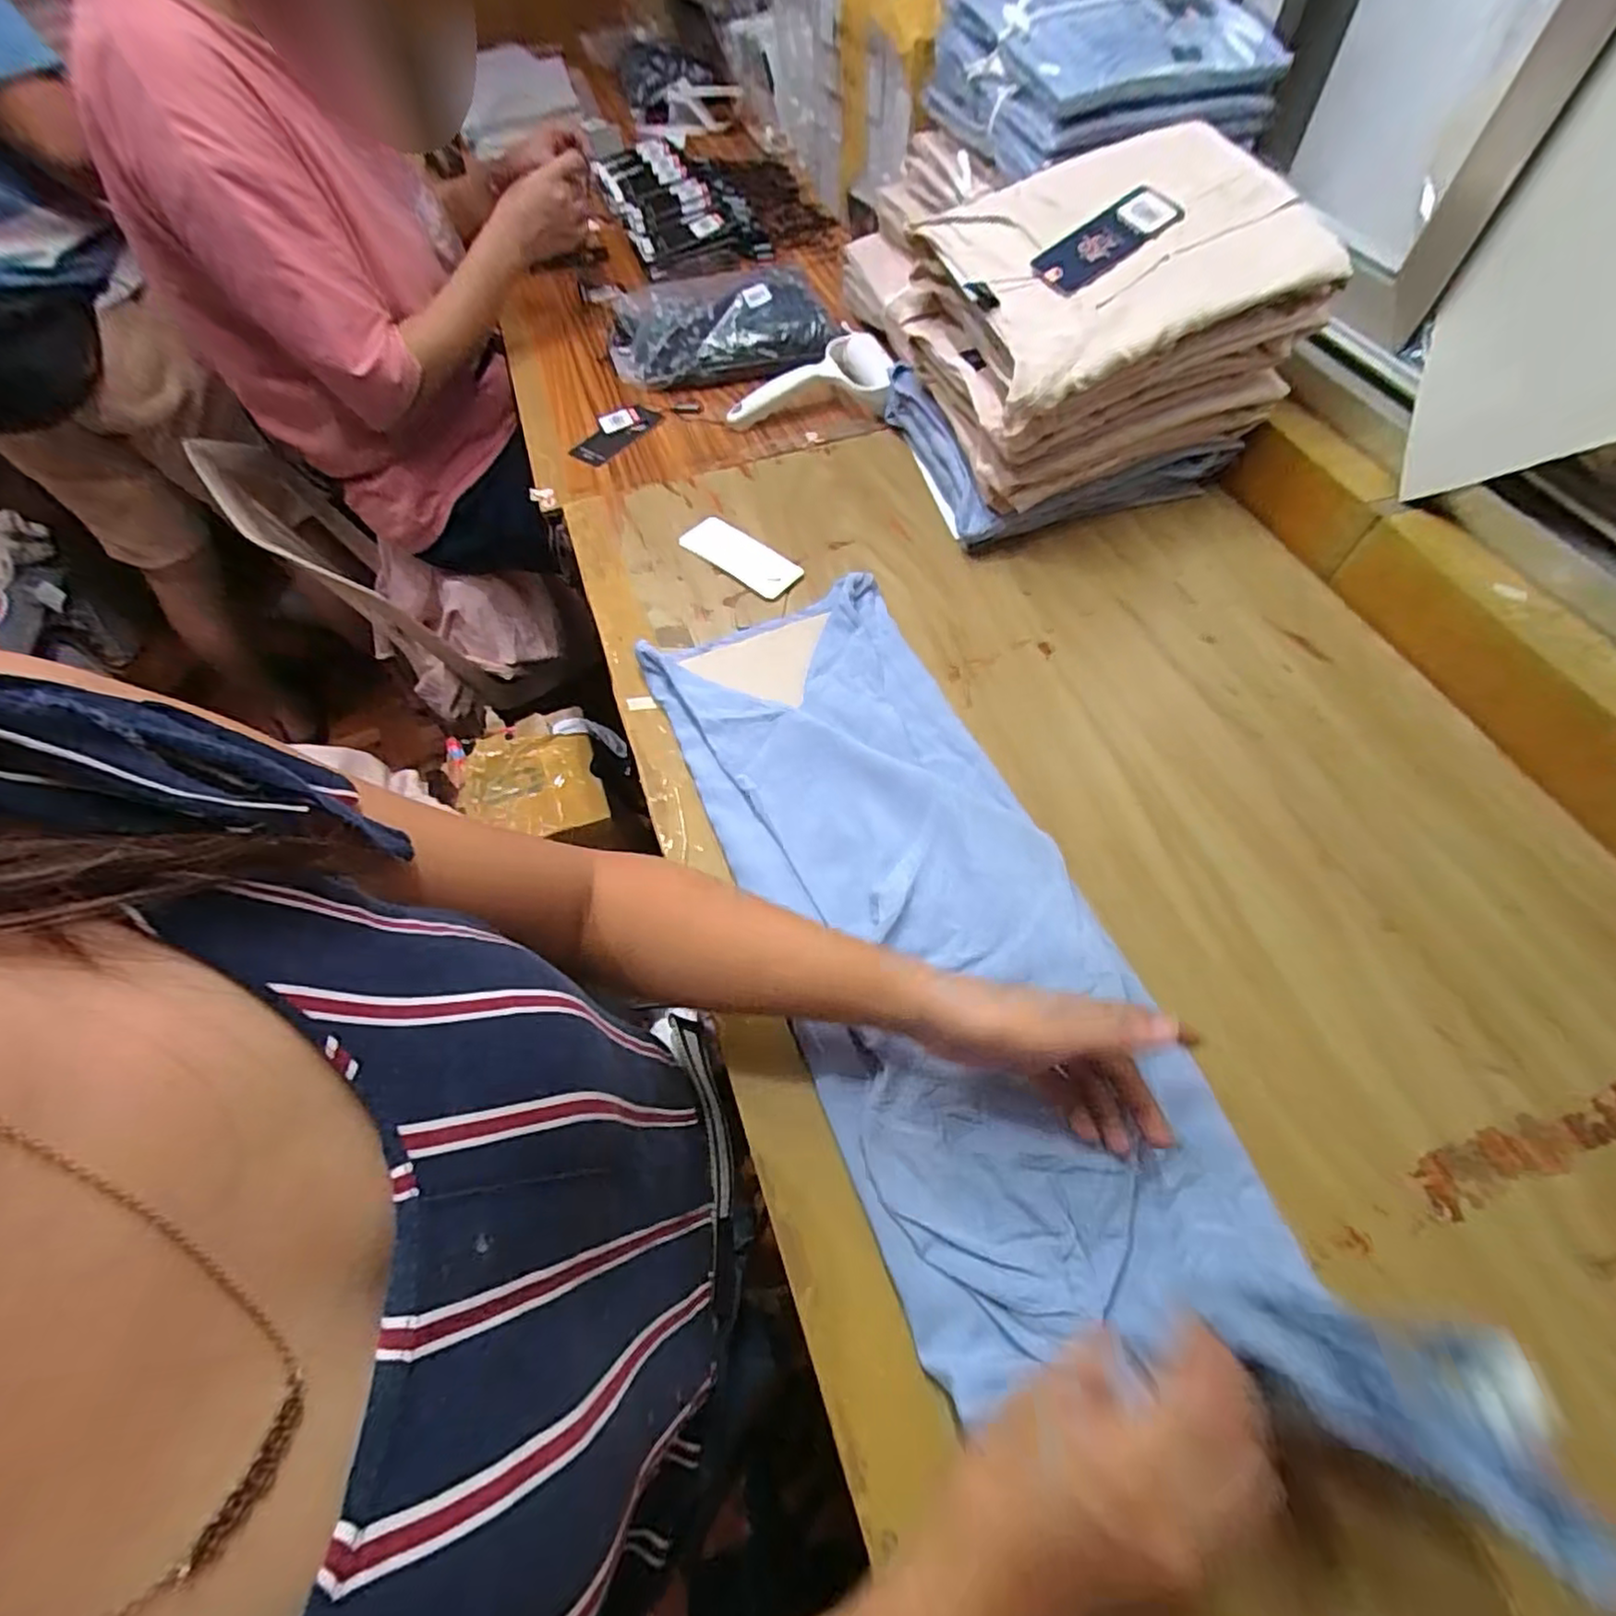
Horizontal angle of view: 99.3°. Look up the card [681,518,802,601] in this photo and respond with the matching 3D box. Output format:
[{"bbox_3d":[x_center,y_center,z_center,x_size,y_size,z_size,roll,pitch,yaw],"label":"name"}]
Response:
[{"bbox_3d":[-0.061,-0.230,0.625,0.116,0.009,0.045,36,67,20],"label":"card"}]

